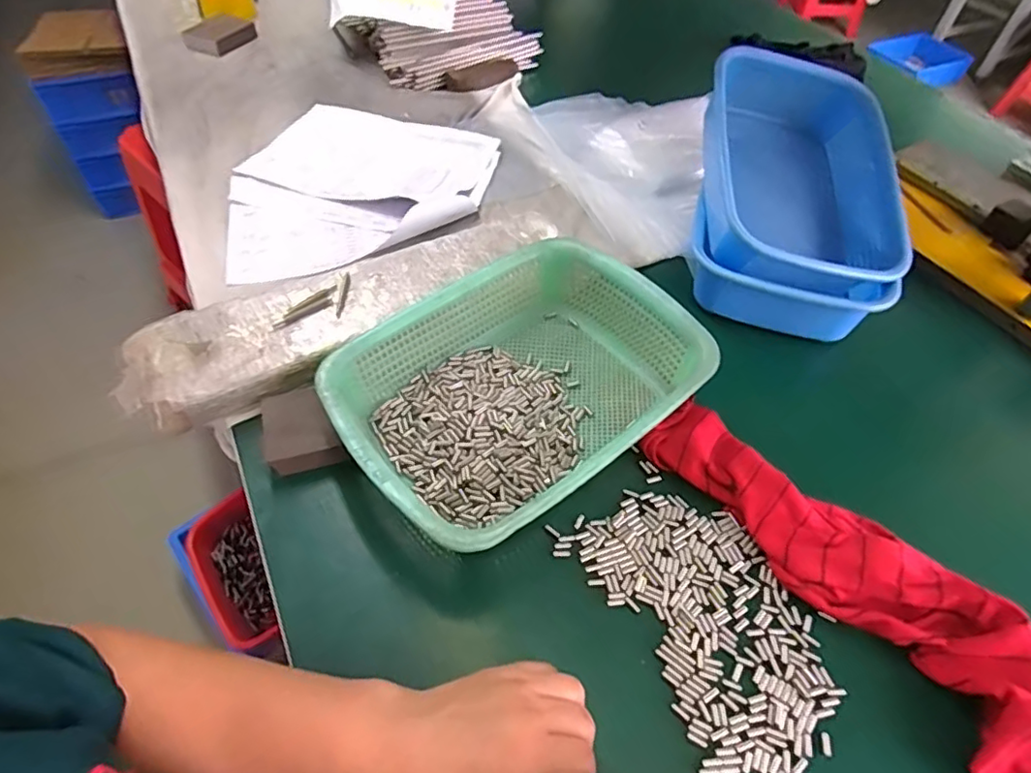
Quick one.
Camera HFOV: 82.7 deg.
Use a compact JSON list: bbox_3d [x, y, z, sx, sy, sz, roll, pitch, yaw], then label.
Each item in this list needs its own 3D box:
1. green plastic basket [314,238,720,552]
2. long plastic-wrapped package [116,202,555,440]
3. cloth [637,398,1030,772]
[{"bbox_3d":[0.002,0.003,0.509,0.297,0.078,0.219,-31,60,-25],"label":"green plastic basket"},{"bbox_3d":[-0.154,-0.091,0.593,0.448,0.044,0.110,-32,60,-25],"label":"long plastic-wrapped package"},{"bbox_3d":[0.297,0.205,0.389,0.139,0.043,0.553,-21,56,-19],"label":"cloth"}]

